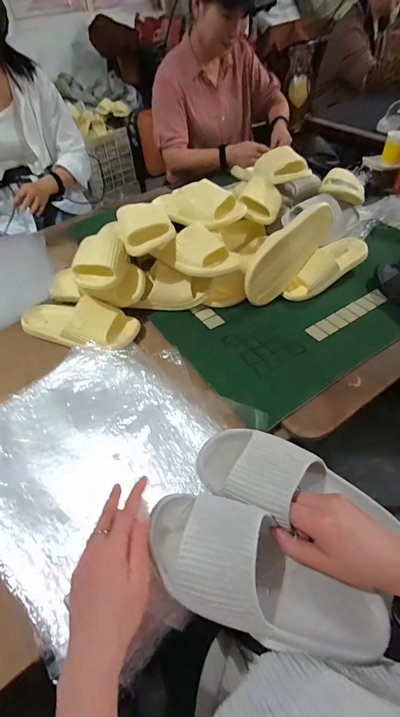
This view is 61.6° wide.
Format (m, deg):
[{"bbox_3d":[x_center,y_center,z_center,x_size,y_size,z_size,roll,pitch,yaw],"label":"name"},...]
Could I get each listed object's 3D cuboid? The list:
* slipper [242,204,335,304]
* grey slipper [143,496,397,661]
[{"bbox_3d":[0.182,-0.226,0.710,0.249,0.103,0.070,-48,57,4],"label":"slipper"},{"bbox_3d":[0.067,0.228,0.348,0.257,0.070,0.103,26,56,8],"label":"grey slipper"}]

